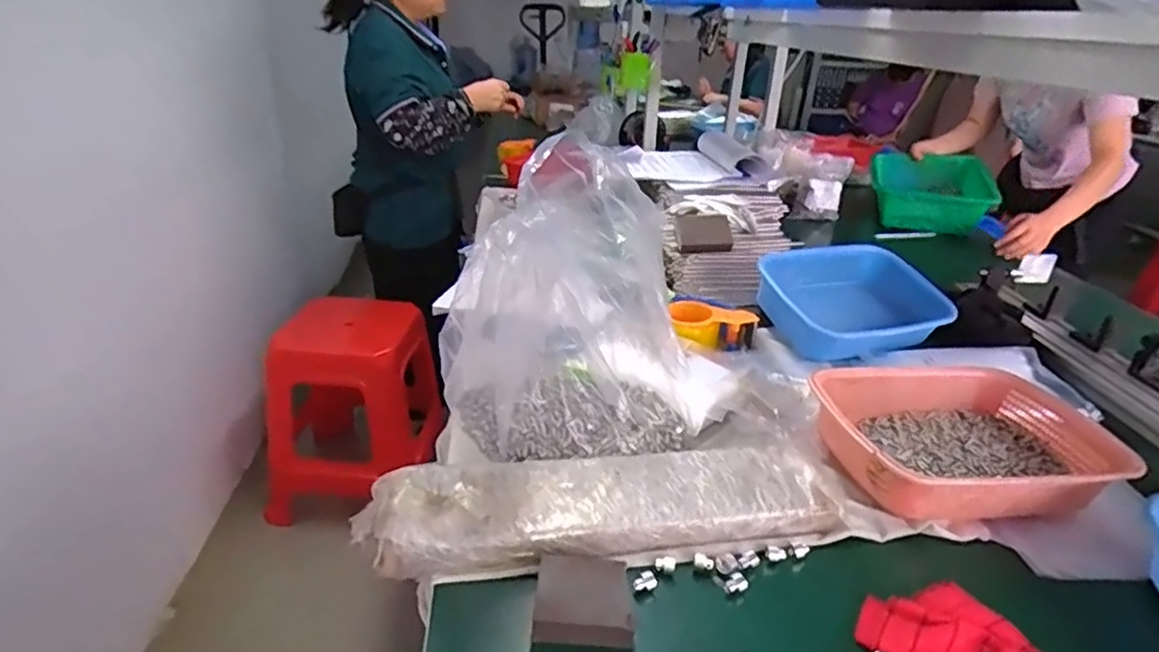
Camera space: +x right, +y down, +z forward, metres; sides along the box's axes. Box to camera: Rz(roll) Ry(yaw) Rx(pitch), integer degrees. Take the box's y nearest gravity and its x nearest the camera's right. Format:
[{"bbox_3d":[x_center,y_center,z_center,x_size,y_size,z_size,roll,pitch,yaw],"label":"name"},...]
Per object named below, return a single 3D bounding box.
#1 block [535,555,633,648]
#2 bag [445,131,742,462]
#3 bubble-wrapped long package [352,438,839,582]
[{"bbox_3d":[0.003,0.230,0.539,0.078,0.032,0.076,3,27,0],"label":"block"},{"bbox_3d":[0.014,-0.054,0.751,0.307,0.329,0.296,-14,31,-29],"label":"bag"},{"bbox_3d":[0.021,0.171,0.625,0.456,0.045,0.118,-3,27,-12],"label":"bubble-wrapped long package"}]

